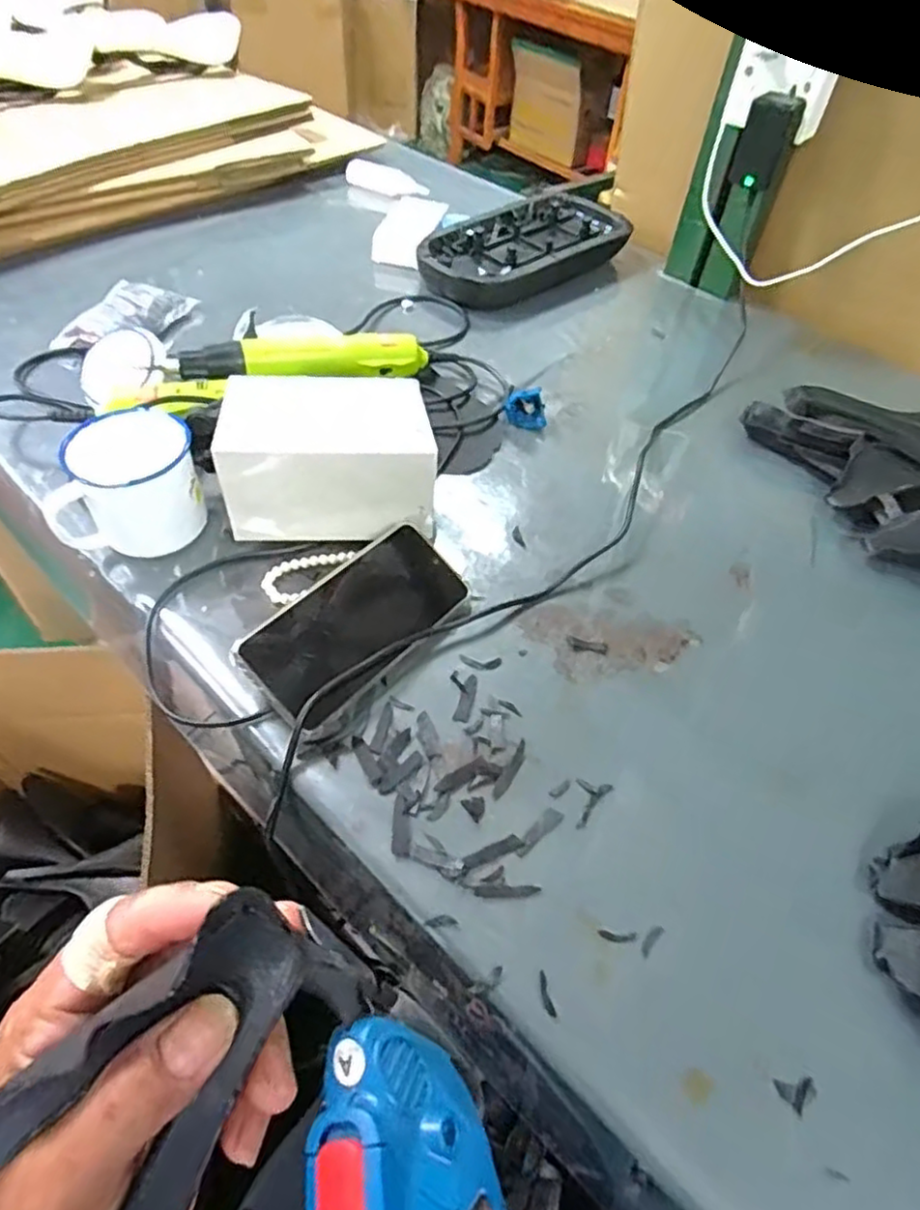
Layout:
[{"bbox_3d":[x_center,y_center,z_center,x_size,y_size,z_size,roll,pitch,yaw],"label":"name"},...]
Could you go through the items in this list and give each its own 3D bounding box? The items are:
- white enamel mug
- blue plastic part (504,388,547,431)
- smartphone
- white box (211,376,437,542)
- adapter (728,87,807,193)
[{"bbox_3d":[-0.249,-0.089,0.512,0.106,0.085,0.077,-6,52,-10],"label":"white enamel mug"},{"bbox_3d":[0.064,-0.188,0.648,0.039,0.031,0.024,-2,52,-7],"label":"blue plastic part"},{"bbox_3d":[-0.066,0.014,0.472,0.073,0.010,0.160,48,61,-6],"label":"smartphone"},{"bbox_3d":[-0.102,-0.115,0.536,0.160,0.097,0.095,1,52,-4],"label":"white box"},{"bbox_3d":[0.304,-0.460,0.670,0.051,0.074,0.034,18,52,9],"label":"adapter"}]

